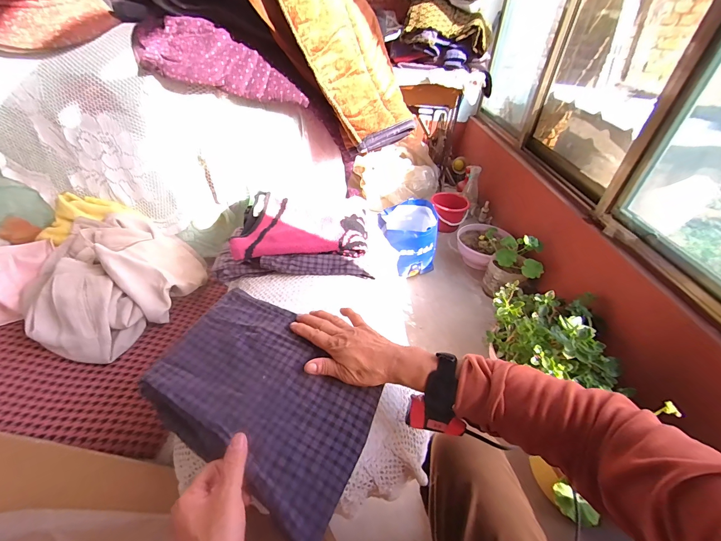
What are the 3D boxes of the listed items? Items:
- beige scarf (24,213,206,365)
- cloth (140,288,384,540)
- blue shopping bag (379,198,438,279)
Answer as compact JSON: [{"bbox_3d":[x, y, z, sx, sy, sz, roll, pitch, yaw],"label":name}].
[{"bbox_3d":[-0.521,0.005,0.669,0.285,0.117,0.334,14,40,13],"label":"beige scarf"},{"bbox_3d":[-0.124,0.159,0.411,0.299,0.056,0.189,27,45,26],"label":"cloth"},{"bbox_3d":[0.215,-0.142,1.470,0.271,0.263,0.270,1,39,-2],"label":"blue shopping bag"}]

